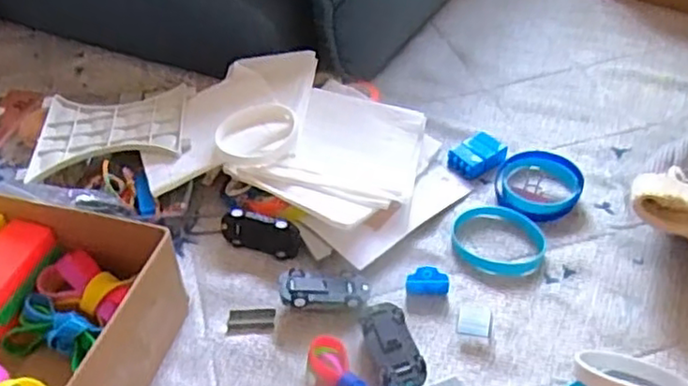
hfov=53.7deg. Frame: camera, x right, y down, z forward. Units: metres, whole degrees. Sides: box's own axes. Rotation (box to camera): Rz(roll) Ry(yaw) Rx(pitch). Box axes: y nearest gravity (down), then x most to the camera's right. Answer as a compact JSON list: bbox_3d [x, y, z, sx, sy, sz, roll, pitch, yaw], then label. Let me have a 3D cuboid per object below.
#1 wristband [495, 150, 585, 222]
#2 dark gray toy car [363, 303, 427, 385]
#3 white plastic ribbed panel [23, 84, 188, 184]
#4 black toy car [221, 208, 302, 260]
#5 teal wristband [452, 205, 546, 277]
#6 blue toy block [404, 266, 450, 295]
[{"bbox_3d":[0.162,-0.008,0.568,0.067,0.022,0.067,-9,44,-5],"label":"wristband"},{"bbox_3d":[0.034,0.105,0.459,0.030,0.020,0.064,-12,44,-8],"label":"dark gray toy car"},{"bbox_3d":[-0.210,-0.058,0.616,0.133,0.010,0.109,-6,44,-2],"label":"white plastic ribbed panel"},{"bbox_3d":[-0.067,0.030,0.538,0.064,0.033,0.020,12,46,16],"label":"black toy car"},{"bbox_3d":[0.119,0.037,0.529,0.074,0.014,0.059,30,53,30],"label":"teal wristband"},{"bbox_3d":[0.062,0.065,0.501,0.031,0.020,0.014,6,45,11],"label":"blue toy block"}]

